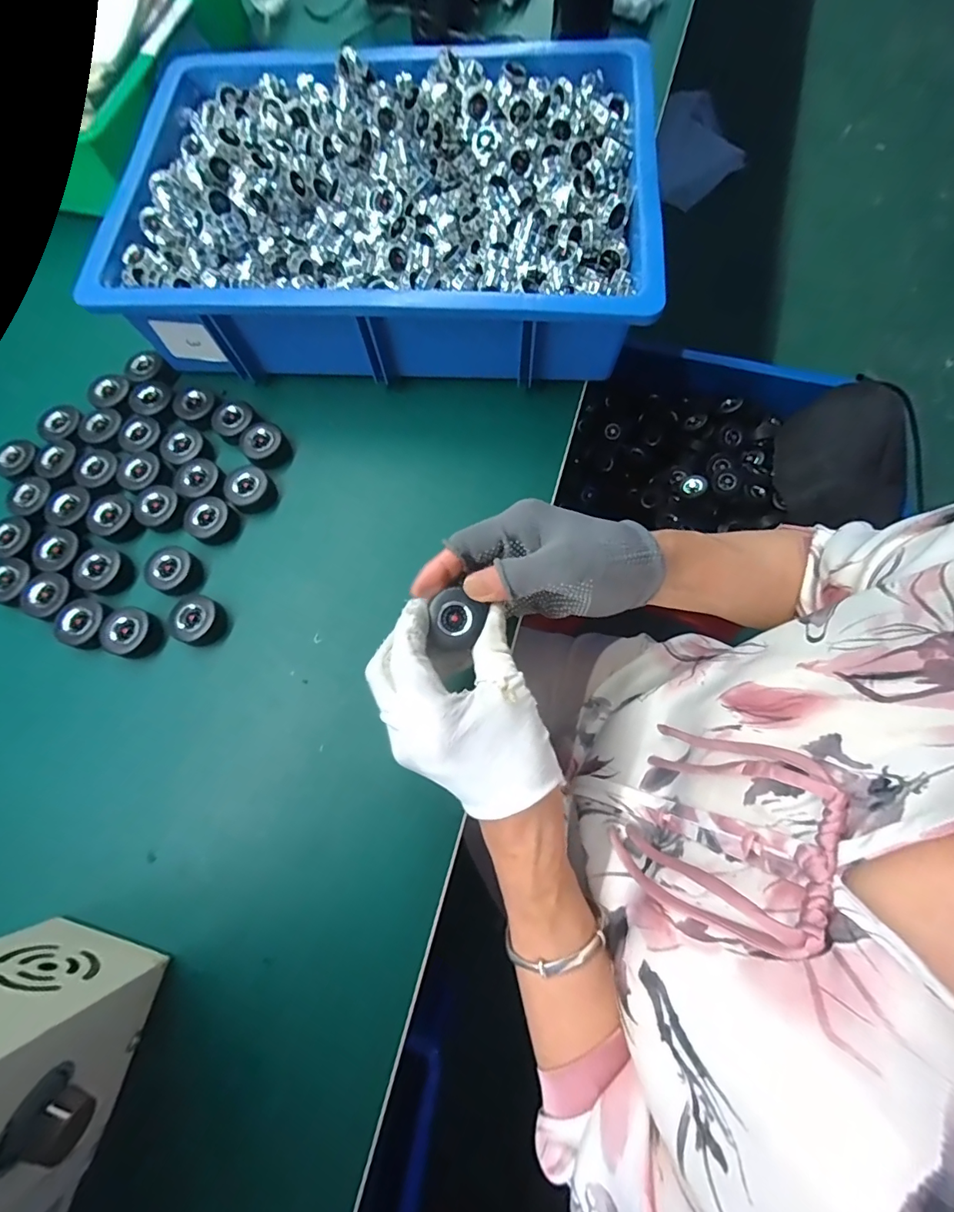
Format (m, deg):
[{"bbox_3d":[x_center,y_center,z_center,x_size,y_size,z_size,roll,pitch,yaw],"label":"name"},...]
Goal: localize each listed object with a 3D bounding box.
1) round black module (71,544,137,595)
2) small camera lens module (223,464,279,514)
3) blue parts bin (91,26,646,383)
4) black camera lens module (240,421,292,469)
[{"bbox_3d":[-0.303,-0.029,0.391,0.043,0.014,0.037,30,77,9],"label":"round black module"},{"bbox_3d":[-0.193,-0.100,0.411,0.036,0.022,0.033,-17,75,-3],"label":"small camera lens module"},{"bbox_3d":[-0.076,-0.351,0.432,0.429,0.089,0.294,3,74,2],"label":"blue parts bin"},{"bbox_3d":[-0.186,-0.142,0.424,0.038,0.022,0.035,-36,76,-8],"label":"black camera lens module"}]

